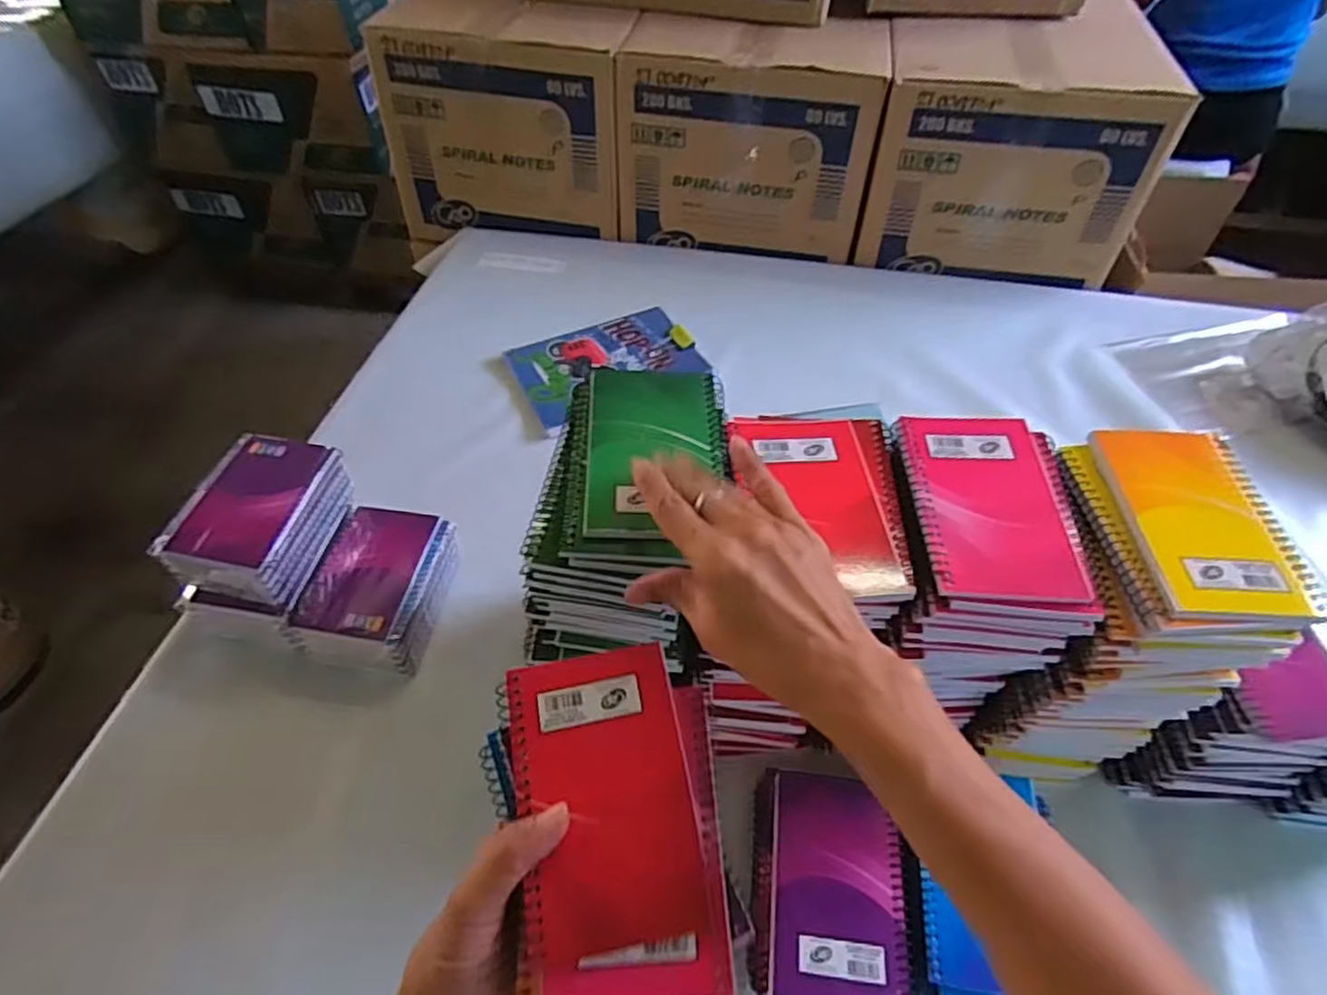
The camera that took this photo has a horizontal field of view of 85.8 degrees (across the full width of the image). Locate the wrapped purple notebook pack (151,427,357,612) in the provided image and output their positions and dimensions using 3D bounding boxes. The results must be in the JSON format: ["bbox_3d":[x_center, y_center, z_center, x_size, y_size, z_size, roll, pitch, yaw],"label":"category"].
[{"bbox_3d":[-0.338,0.016,0.607,0.084,0.069,0.144,11,50,8],"label":"wrapped purple notebook pack"}]

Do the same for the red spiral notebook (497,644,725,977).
[{"bbox_3d":[-0.029,0.136,0.334,0.083,0.008,0.129,-11,59,-4],"label":"red spiral notebook"}]

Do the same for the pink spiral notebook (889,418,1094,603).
[{"bbox_3d":[0.186,0.001,0.410,0.083,0.008,0.129,1,49,0],"label":"pink spiral notebook"}]

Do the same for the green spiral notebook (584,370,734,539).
[{"bbox_3d":[-0.003,-0.031,0.426,0.083,0.015,0.125,0,49,-1],"label":"green spiral notebook"}]

